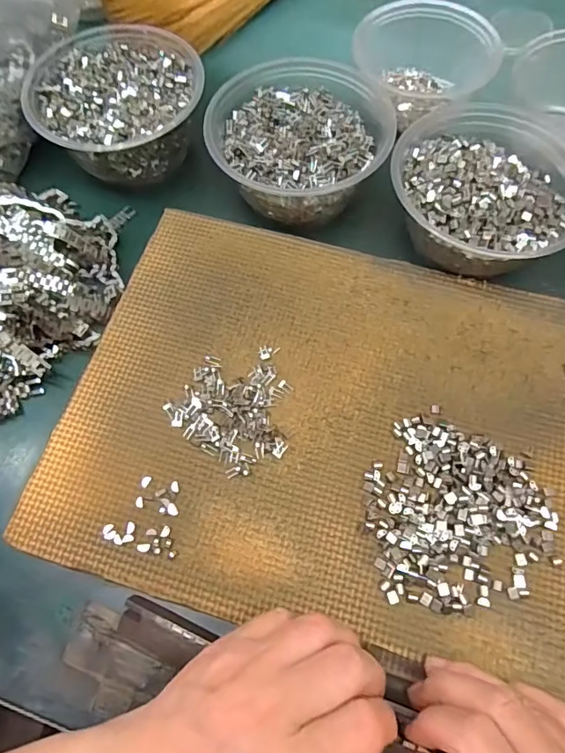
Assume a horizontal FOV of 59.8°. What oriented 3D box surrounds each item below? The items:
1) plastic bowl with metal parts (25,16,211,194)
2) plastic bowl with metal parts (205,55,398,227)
[{"bbox_3d":[-0.132,-0.223,0.407,0.129,0.058,0.137,-1,68,1],"label":"plastic bowl with metal parts"},{"bbox_3d":[0.015,-0.186,0.388,0.132,0.055,0.132,-1,68,1],"label":"plastic bowl with metal parts"}]

